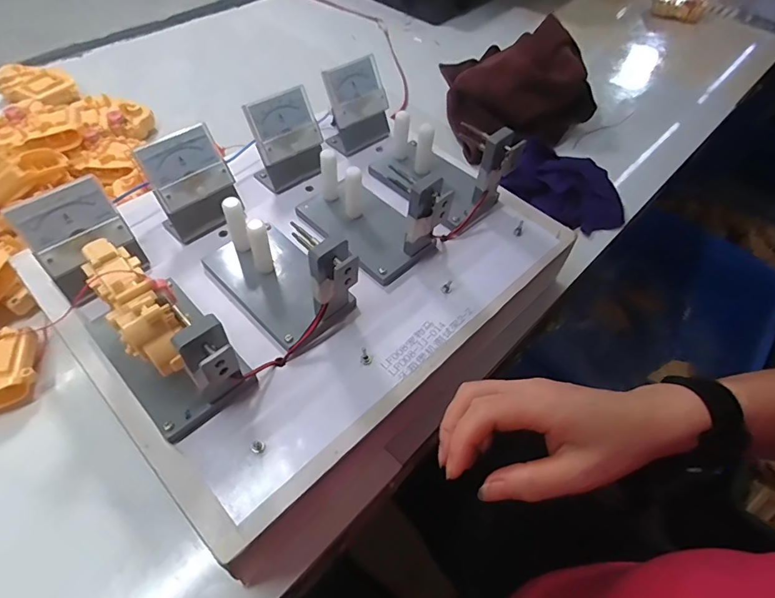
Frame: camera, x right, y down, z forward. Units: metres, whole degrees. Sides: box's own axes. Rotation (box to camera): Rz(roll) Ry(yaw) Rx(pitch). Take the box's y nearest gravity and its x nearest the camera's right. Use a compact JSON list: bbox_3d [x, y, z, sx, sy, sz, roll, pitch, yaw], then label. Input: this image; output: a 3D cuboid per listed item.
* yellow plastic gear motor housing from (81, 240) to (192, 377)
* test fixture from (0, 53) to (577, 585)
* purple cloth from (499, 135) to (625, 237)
[{"bbox_3d":[-0.157,0.000,0.289,0.036,0.032,0.096,-32,62,-24],"label":"yellow plastic gear motor housing"},{"bbox_3d":[-0.053,-0.033,0.405,0.278,0.155,0.393,40,61,23],"label":"test fixture"},{"bbox_3d":[0.228,-0.141,0.580,0.146,0.033,0.106,28,57,16],"label":"purple cloth"}]

